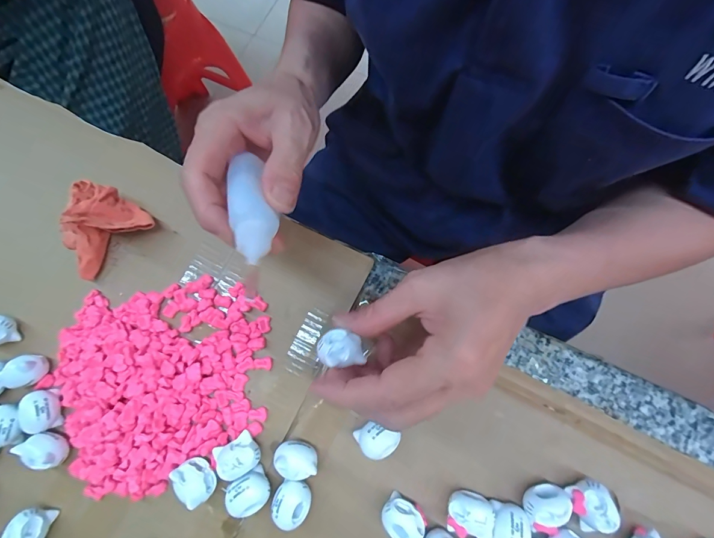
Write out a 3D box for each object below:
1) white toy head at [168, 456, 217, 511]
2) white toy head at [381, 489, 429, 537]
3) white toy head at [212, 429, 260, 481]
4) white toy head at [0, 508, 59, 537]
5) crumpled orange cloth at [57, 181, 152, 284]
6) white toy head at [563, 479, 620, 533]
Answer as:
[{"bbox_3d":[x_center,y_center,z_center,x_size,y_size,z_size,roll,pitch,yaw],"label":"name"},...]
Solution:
[{"bbox_3d":[-0.099,0.129,0.216,0.025,0.017,0.019,39,80,12],"label":"white toy head"},{"bbox_3d":[0.027,0.149,0.210,0.024,0.017,0.021,31,79,10],"label":"white toy head"},{"bbox_3d":[-0.073,0.115,0.217,0.025,0.014,0.022,-32,76,-5],"label":"white toy head"},{"bbox_3d":[-0.200,0.161,0.216,0.017,0.022,0.024,-2,75,2],"label":"white toy head"},{"bbox_3d":[-0.189,-0.032,0.256,0.064,0.039,0.048,-37,75,-13],"label":"crumpled orange cloth"},{"bbox_3d":[0.137,0.138,0.206,0.020,0.017,0.024,-22,75,-3],"label":"white toy head"}]

